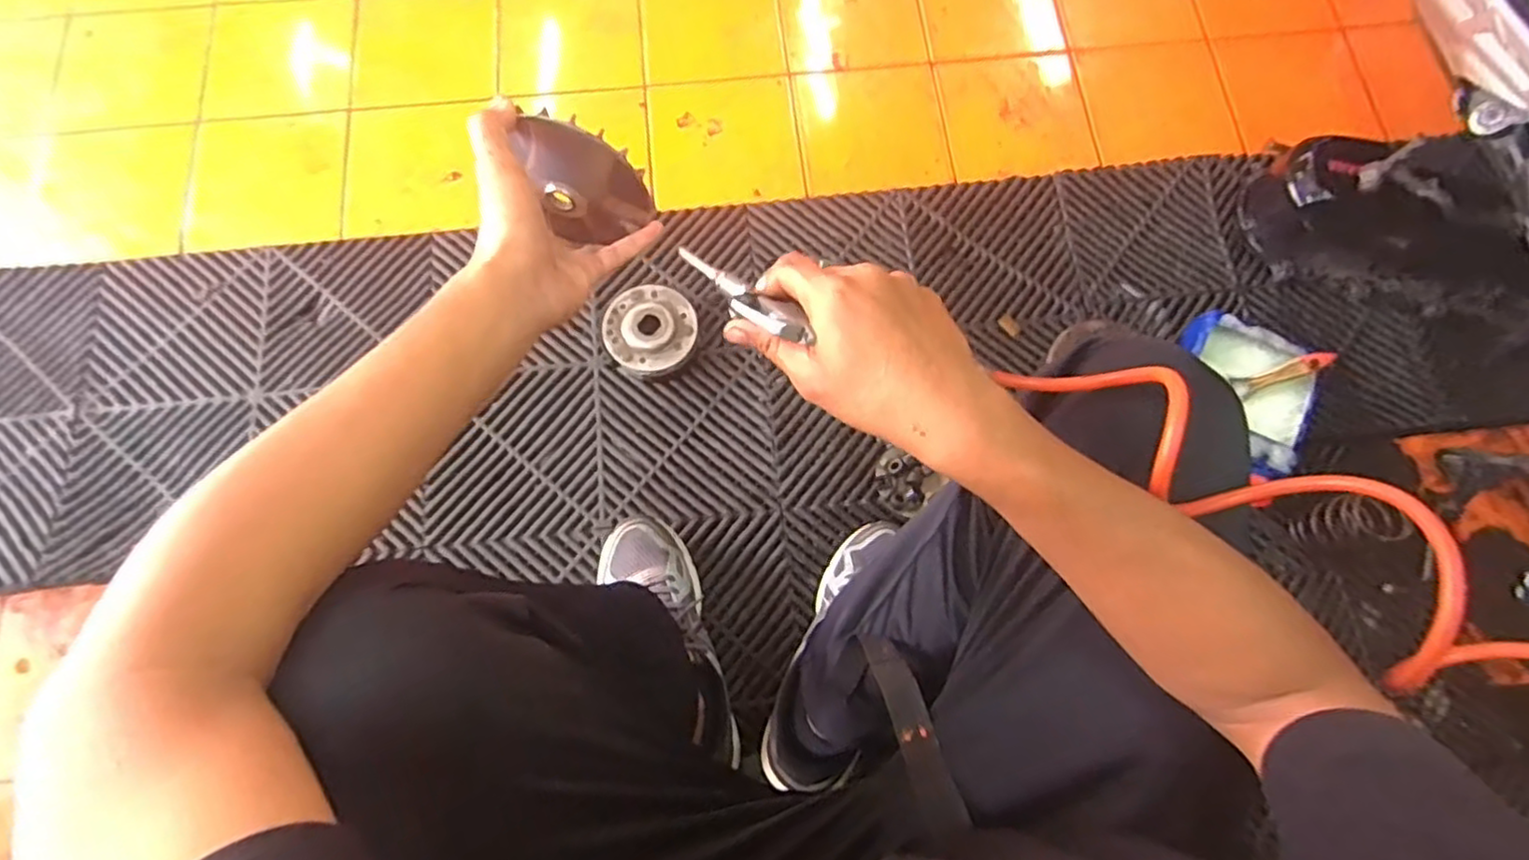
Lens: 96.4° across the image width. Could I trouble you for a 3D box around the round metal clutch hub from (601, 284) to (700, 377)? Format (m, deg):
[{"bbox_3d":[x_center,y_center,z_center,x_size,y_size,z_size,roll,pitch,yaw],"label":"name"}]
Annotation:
[{"bbox_3d":[-0.139,-0.121,0.838,0.108,0.038,0.106,0,74,-1],"label":"round metal clutch hub"}]

